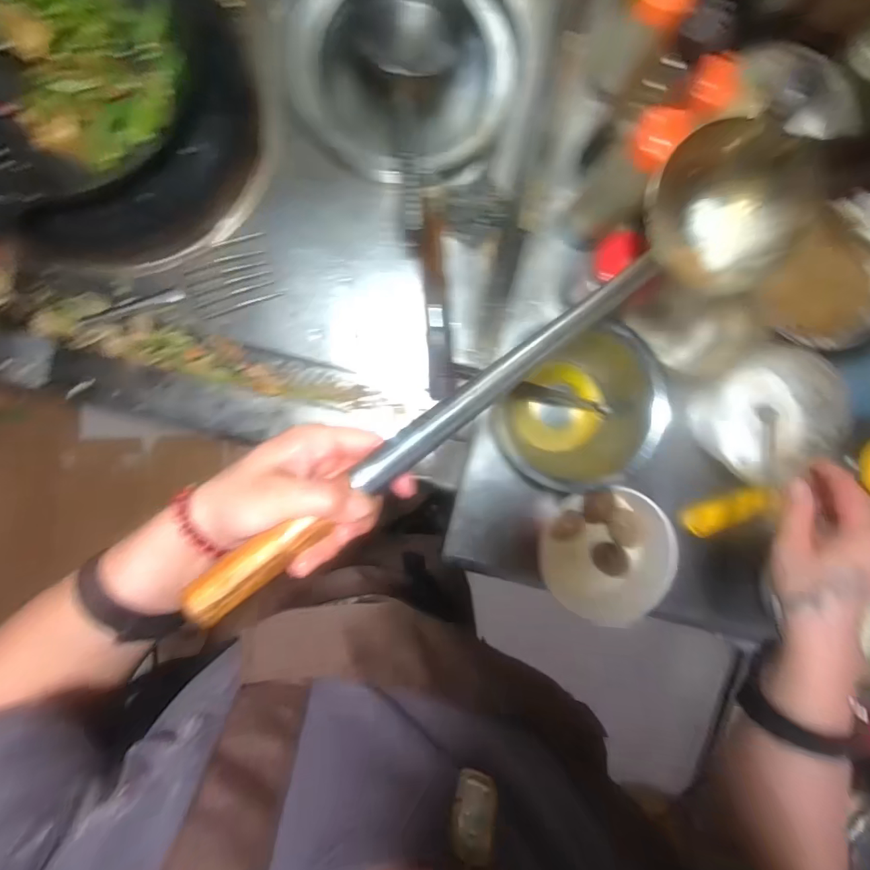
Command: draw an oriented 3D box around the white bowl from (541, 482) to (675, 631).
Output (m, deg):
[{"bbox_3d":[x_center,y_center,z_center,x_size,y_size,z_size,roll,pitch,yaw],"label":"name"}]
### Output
[{"bbox_3d":[0.216,0.153,0.587,0.152,0.080,0.159,0,93,-2],"label":"white bowl"}]

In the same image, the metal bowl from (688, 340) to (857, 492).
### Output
[{"bbox_3d":[0.411,-0.026,0.579,0.145,0.075,0.155,0,93,-2],"label":"metal bowl"}]

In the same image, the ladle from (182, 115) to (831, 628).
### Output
[{"bbox_3d":[0.071,-0.055,0.319,0.514,0.061,0.122,-37,94,-13],"label":"ladle"}]

